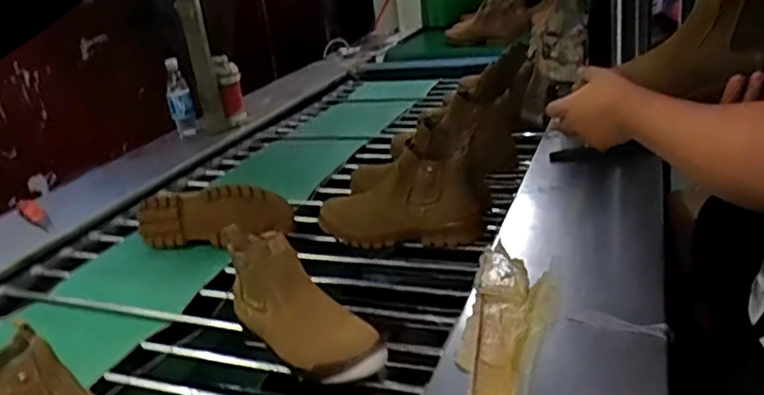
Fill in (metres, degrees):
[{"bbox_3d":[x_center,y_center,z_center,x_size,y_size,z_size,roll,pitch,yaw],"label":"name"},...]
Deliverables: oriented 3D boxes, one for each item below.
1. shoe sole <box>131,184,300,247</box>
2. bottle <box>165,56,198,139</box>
[{"bbox_3d":[-0.298,0.043,1.140,0.293,0.127,0.038,-1,24,13],"label":"shoe sole"},{"bbox_3d":[-0.539,-0.255,1.731,0.075,0.220,0.082,-14,24,-17],"label":"bottle"}]

